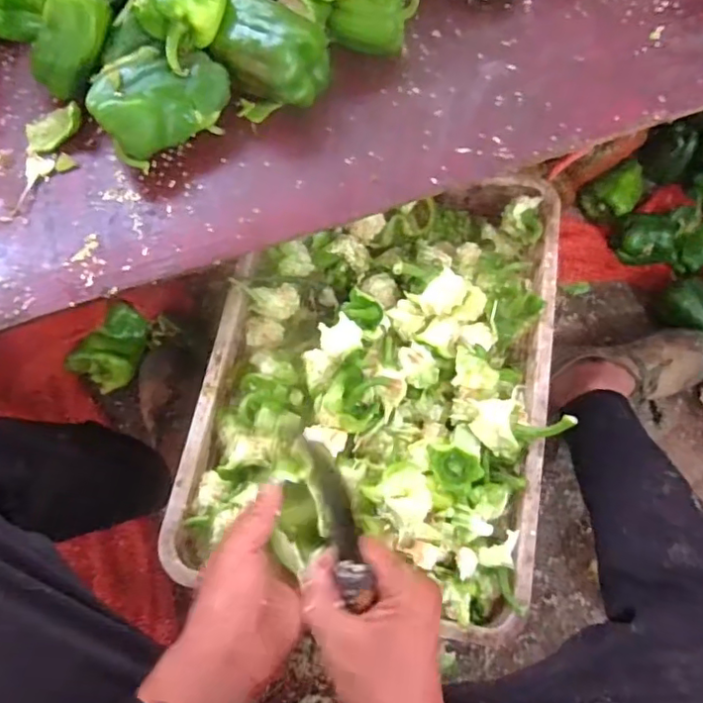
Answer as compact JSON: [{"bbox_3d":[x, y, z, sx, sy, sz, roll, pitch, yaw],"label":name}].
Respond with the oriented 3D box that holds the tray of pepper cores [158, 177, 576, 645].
[{"bbox_3d":[0.034,0.003,0.635,0.351,0.099,0.493,10,72,4],"label":"tray of pepper cores"}]

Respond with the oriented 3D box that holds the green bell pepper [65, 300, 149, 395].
[{"bbox_3d":[-0.372,-0.007,0.920,0.091,0.056,0.130,30,74,10],"label":"green bell pepper"}]

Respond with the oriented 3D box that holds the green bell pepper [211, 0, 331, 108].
[{"bbox_3d":[-0.084,-0.311,0.622,0.113,0.089,0.078,24,73,8],"label":"green bell pepper"}]

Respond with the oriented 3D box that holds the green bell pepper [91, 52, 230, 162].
[{"bbox_3d":[-0.196,-0.260,0.610,0.133,0.074,0.089,-34,74,-10],"label":"green bell pepper"}]

